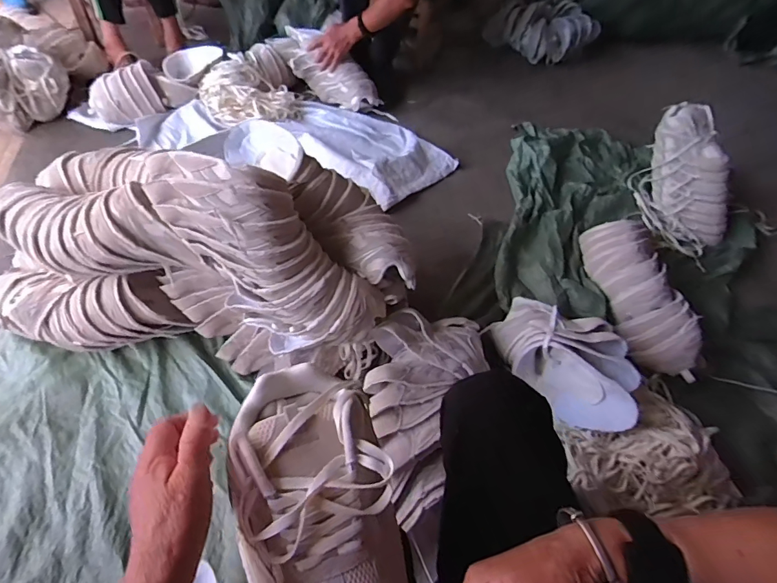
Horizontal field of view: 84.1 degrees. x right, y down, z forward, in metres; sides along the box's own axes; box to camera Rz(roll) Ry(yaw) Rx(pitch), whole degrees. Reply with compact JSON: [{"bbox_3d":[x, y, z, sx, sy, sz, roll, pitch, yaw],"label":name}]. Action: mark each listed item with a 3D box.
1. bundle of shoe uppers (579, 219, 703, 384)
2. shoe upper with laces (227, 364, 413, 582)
[{"bbox_3d":[0.597,-0.001,1.029,0.148,0.113,0.426,-2,53,-6],"label":"bundle of shoe uppers"},{"bbox_3d":[-0.054,0.191,0.351,0.124,0.062,0.255,-16,76,-10],"label":"shoe upper with laces"}]

